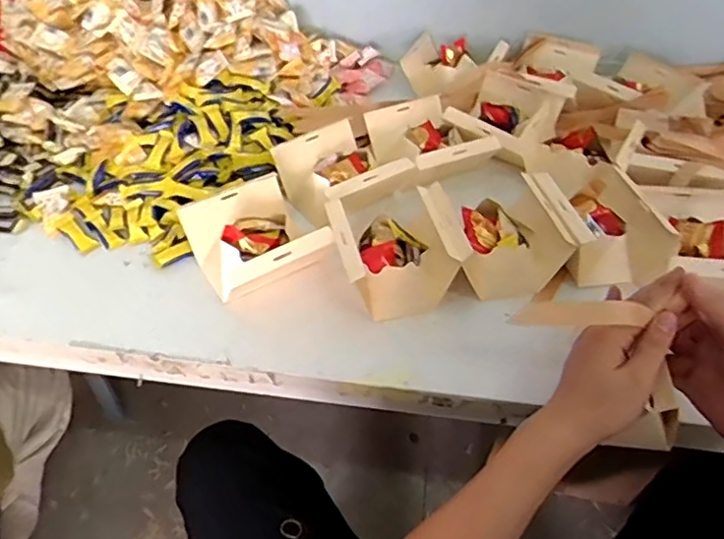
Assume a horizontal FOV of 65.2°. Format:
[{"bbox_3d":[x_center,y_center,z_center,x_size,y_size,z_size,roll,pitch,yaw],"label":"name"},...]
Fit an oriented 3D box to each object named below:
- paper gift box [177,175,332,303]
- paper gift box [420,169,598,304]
[{"bbox_3d":[-0.124,-0.033,0.659,0.128,0.067,0.150,-23,50,-22],"label":"paper gift box"},{"bbox_3d":[0.155,-0.036,0.653,0.162,0.074,0.136,-9,47,-10],"label":"paper gift box"}]

